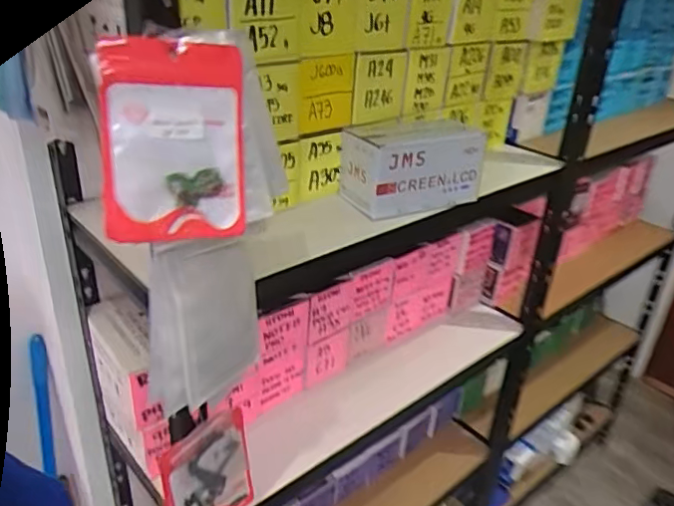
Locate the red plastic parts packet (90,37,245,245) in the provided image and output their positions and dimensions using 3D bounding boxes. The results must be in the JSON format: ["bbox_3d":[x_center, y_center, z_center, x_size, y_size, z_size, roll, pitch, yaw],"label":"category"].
[{"bbox_3d":[-0.123,-0.081,0.427,0.102,0.145,0.038,-4,29,-15],"label":"red plastic parts packet"}]

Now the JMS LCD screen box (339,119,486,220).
[{"bbox_3d":[0.104,-0.121,0.795,0.191,0.107,0.097,-11,31,-26],"label":"JMS LCD screen box"}]

